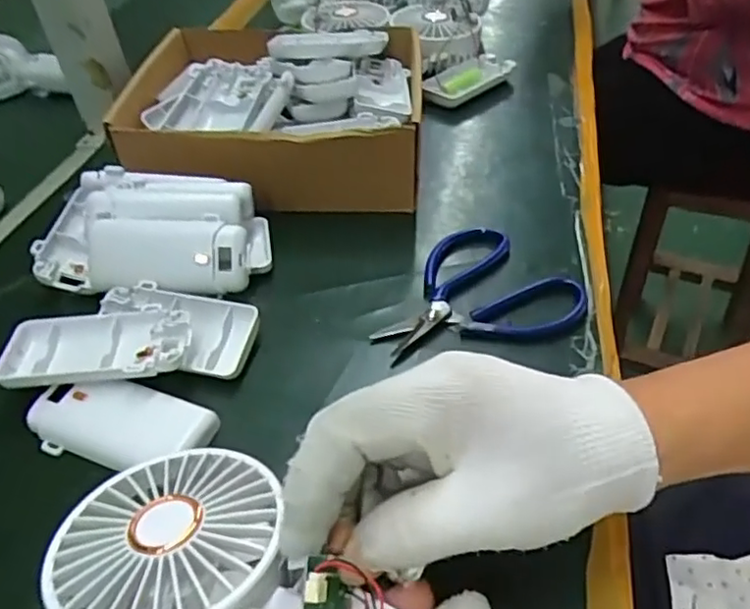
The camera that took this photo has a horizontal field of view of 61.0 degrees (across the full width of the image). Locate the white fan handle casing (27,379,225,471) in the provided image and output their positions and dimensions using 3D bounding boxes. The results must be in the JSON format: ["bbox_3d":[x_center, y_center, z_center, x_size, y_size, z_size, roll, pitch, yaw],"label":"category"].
[{"bbox_3d":[-0.128,0.060,0.321,0.091,0.019,0.038,10,46,12],"label":"white fan handle casing"}]

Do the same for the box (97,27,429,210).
[{"bbox_3d":[-0.071,-0.143,0.490,0.217,0.070,0.170,-1,44,3],"label":"box"}]

